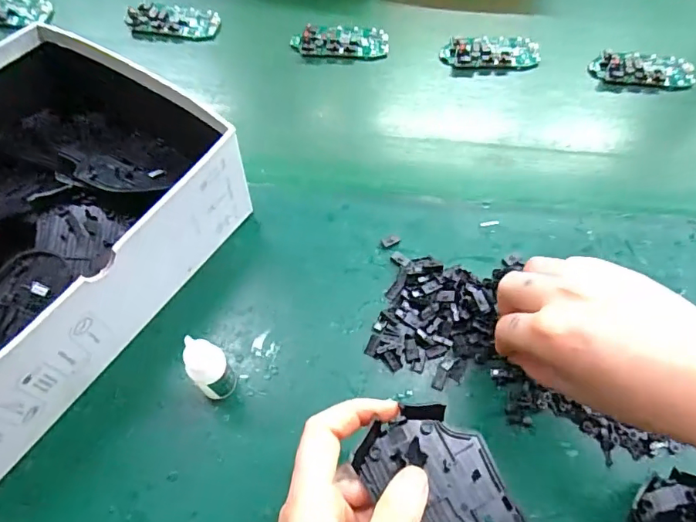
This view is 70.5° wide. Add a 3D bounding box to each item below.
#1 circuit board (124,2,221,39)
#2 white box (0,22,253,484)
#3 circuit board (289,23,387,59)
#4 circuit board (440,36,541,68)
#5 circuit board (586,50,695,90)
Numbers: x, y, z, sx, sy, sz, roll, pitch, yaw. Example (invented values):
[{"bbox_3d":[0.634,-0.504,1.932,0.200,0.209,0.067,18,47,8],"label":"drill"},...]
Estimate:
[{"bbox_3d":[-0.181,-0.254,0.515,0.089,0.016,0.046,6,59,2],"label":"circuit board"},{"bbox_3d":[-0.214,-0.019,0.322,0.193,0.094,0.244,28,62,15],"label":"white box"},{"bbox_3d":[-0.008,-0.225,0.503,0.097,0.013,0.045,-5,59,-5],"label":"circuit board"},{"bbox_3d":[0.144,-0.214,0.501,0.098,0.009,0.049,-5,59,-5],"label":"circuit board"},{"bbox_3d":[0.294,-0.190,0.491,0.096,0.016,0.046,0,59,-1],"label":"circuit board"}]

